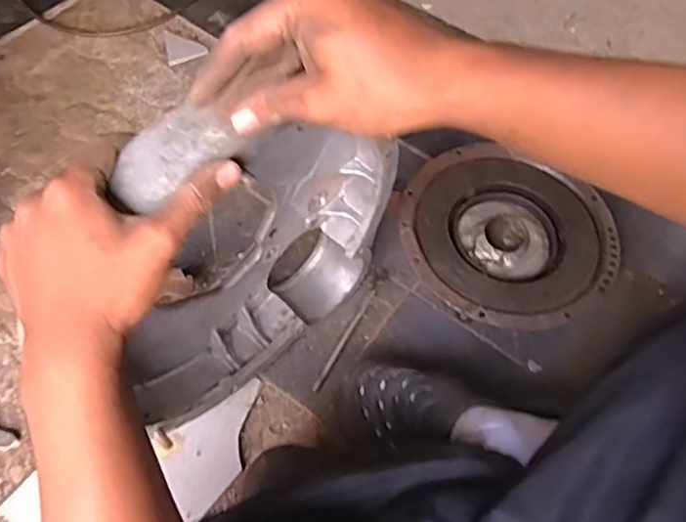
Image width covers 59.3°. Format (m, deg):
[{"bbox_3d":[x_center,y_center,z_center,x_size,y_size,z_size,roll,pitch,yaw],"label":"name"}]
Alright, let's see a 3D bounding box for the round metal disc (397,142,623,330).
[{"bbox_3d":[0.205,-0.029,0.774,0.260,0.074,0.258,3,58,-4],"label":"round metal disc"}]

